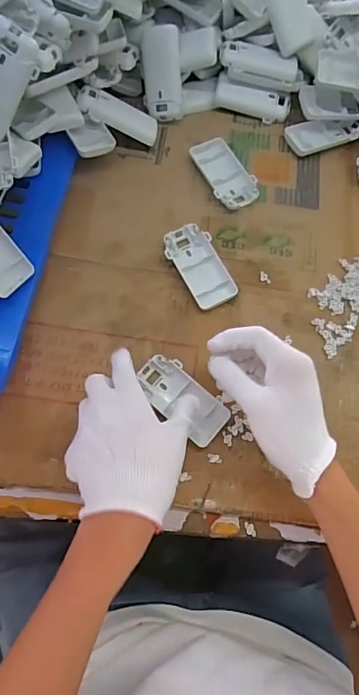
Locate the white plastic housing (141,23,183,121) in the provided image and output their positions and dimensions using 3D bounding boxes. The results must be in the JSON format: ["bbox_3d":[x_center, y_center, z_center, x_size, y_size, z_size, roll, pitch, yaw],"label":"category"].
[{"bbox_3d":[-0.020,-0.323,0.531,0.043,0.017,0.095,-7,113,-3],"label":"white plastic housing"}]

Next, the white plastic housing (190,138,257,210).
[{"bbox_3d":[0.052,-0.204,0.527,0.049,0.013,0.094,-29,76,-14],"label":"white plastic housing"}]

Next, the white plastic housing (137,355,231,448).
[{"bbox_3d":[0.002,0.050,0.438,0.095,0.015,0.045,43,78,11],"label":"white plastic housing"}]

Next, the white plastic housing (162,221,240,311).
[{"bbox_3d":[0.021,-0.087,0.487,0.050,0.015,0.095,-23,74,-12],"label":"white plastic housing"}]

